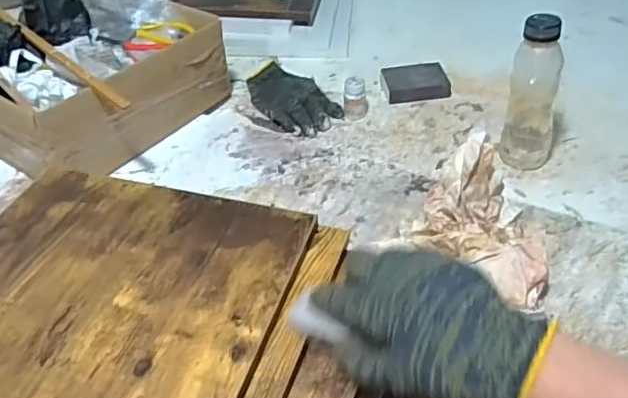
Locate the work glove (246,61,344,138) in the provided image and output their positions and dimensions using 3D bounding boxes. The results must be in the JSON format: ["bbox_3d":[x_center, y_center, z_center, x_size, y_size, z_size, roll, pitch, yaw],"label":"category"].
[{"bbox_3d":[-0.038,-0.161,0.906,0.094,0.029,0.180,-26,48,-23],"label":"work glove"}]

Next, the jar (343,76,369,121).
[{"bbox_3d":[0.062,-0.149,0.853,0.036,0.059,0.032,2,43,5],"label":"jar"}]

